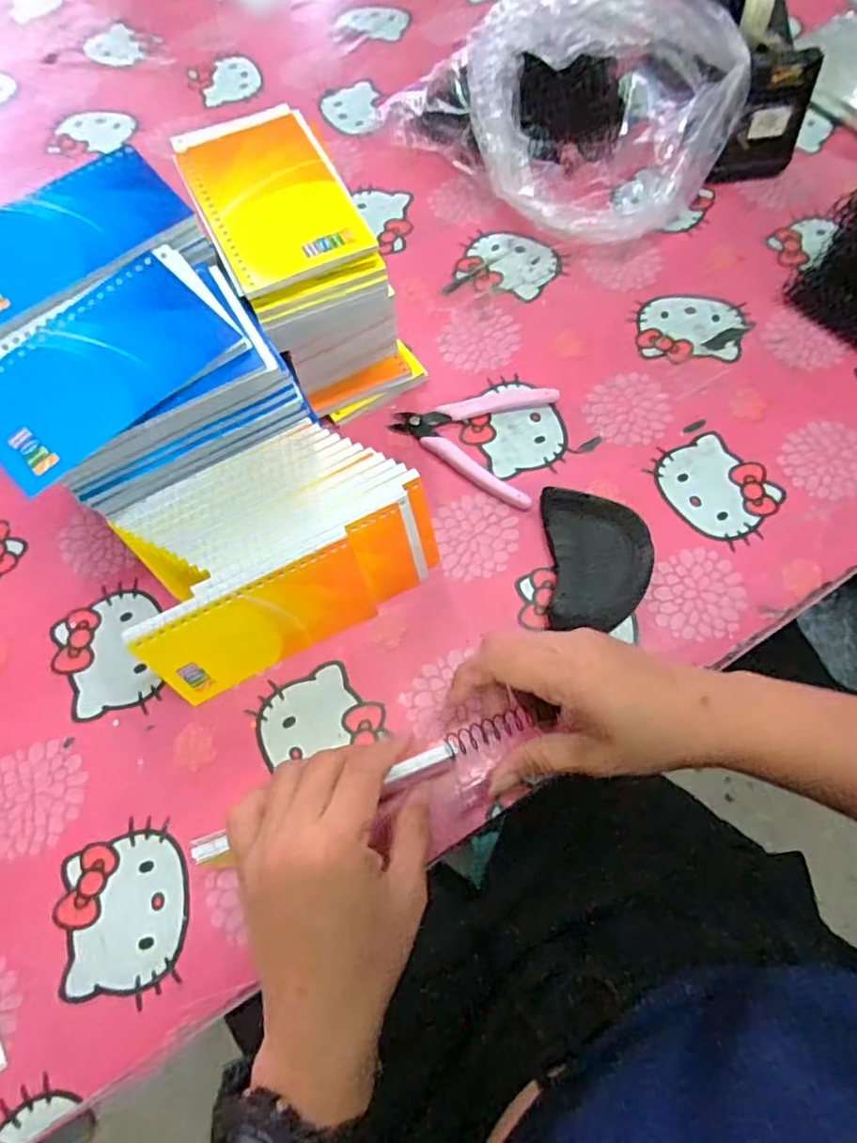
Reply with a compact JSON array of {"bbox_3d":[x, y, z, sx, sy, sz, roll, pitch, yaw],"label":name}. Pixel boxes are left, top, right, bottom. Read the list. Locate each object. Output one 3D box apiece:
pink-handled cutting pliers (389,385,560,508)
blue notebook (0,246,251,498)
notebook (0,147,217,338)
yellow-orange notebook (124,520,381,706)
[{"bbox_3d":[0.045,-0.111,0.458,0.120,0.011,0.096,33,71,15],"label":"pink-handled cutting pliers"},{"bbox_3d":[-0.170,-0.110,0.321,0.136,0.014,0.085,-41,71,-15],"label":"blue notebook"},{"bbox_3d":[-0.202,-0.185,0.347,0.130,0.017,0.084,-33,69,-12],"label":"notebook"},{"bbox_3d":[-0.098,0.030,0.369,0.128,0.080,0.008,-26,52,-10],"label":"yellow-orange notebook"}]

